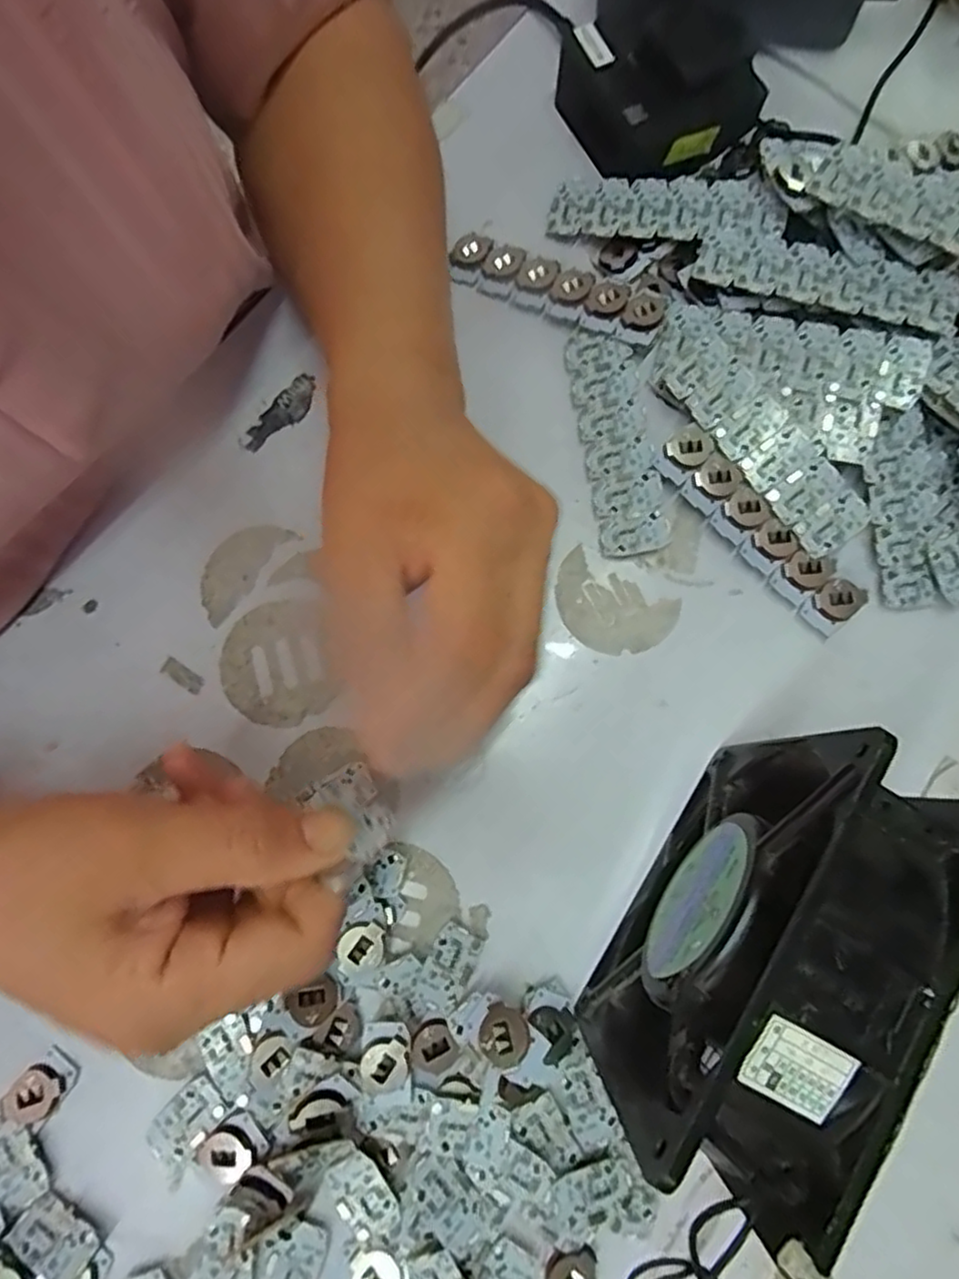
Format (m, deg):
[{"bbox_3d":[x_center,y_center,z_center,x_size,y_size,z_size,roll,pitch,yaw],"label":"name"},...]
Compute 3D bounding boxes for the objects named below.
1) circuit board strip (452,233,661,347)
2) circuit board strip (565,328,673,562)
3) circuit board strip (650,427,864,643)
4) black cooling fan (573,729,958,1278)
[{"bbox_3d":[0.035,-0.168,0.314,0.105,0.009,0.026,27,79,5],"label":"circuit board strip"},{"bbox_3d":[0.062,-0.090,0.303,0.029,0.004,0.106,-11,79,10],"label":"circuit board strip"},{"bbox_3d":[0.121,-0.048,0.291,0.024,0.005,0.106,-44,84,11],"label":"circuit board strip"},{"bbox_3d":[0.082,0.093,0.207,0.045,0.115,0.127,35,80,7],"label":"black cooling fan"}]

